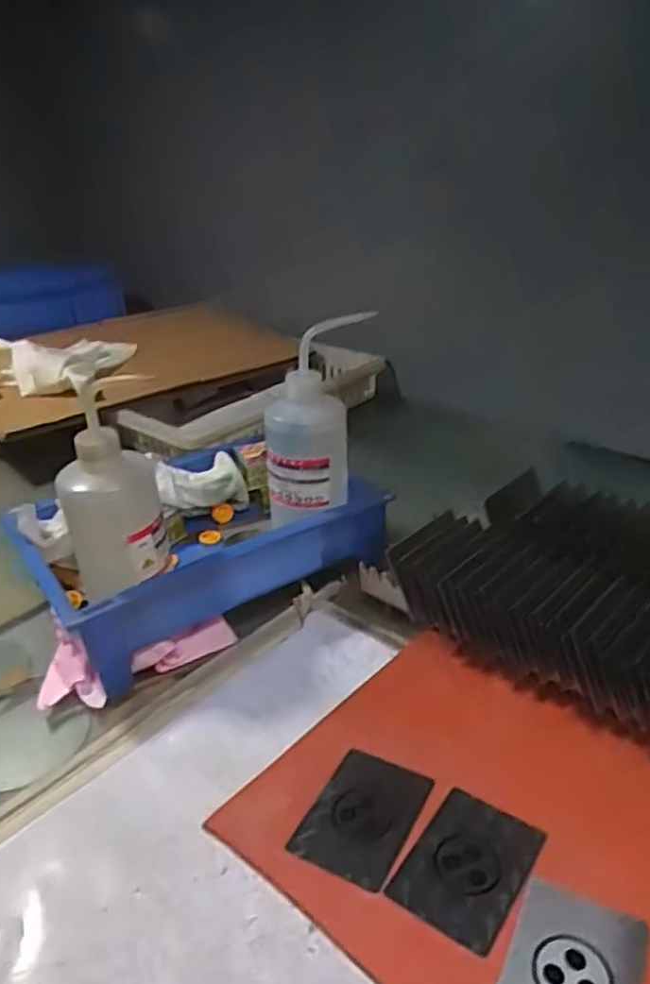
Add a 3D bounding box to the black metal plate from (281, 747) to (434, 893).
[{"bbox_3d":[0.024,0.197,0.438,0.059,0.008,0.087,15,28,27],"label":"black metal plate"}]

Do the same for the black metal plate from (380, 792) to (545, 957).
[{"bbox_3d":[0.081,0.211,0.405,0.061,0.004,0.083,16,35,33],"label":"black metal plate"}]

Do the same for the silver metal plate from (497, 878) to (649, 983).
[{"bbox_3d":[0.122,0.238,0.353,0.061,0.004,0.085,14,34,26],"label":"silver metal plate"}]

